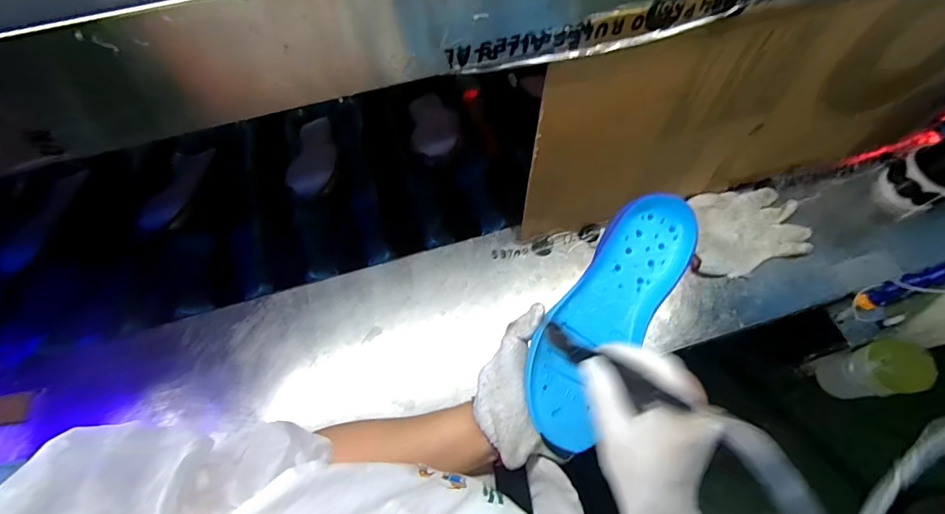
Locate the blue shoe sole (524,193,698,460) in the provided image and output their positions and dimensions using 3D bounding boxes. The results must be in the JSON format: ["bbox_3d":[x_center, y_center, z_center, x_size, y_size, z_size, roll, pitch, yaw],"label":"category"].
[{"bbox_3d":[0.123,0.049,0.395,0.079,0.029,0.240,31,77,14],"label":"blue shoe sole"}]

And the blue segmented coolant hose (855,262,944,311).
[{"bbox_3d":[0.569,0.029,0.546,0.024,0.154,0.024,-5,63,-27],"label":"blue segmented coolant hose"}]

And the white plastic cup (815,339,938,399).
[{"bbox_3d":[0.607,0.171,0.653,0.088,0.114,0.073,-7,65,-3],"label":"white plastic cup"}]

